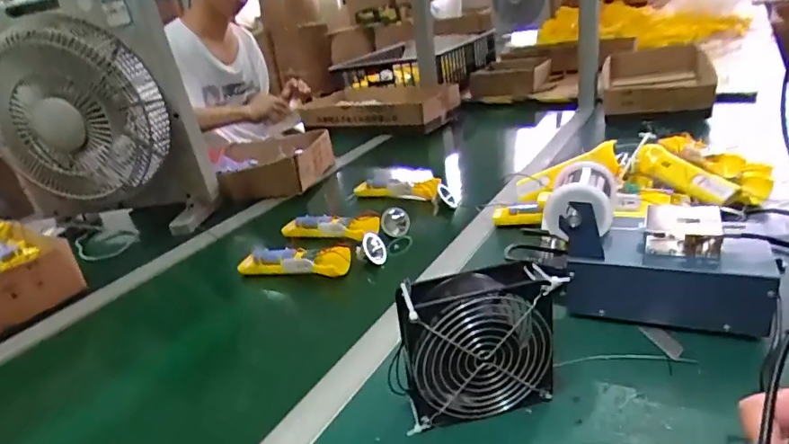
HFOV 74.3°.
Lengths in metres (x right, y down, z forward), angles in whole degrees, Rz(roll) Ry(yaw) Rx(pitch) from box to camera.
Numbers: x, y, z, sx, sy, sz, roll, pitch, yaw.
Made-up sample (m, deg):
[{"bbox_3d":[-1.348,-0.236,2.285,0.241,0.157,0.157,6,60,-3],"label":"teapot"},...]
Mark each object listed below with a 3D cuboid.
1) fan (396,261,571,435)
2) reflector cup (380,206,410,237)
[{"bbox_3d":[0.069,0.103,0.445,0.129,0.119,0.055,-11,24,-7],"label":"fan"},{"bbox_3d":[0.003,-0.002,0.831,0.044,0.043,0.032,-2,24,13],"label":"reflector cup"}]

